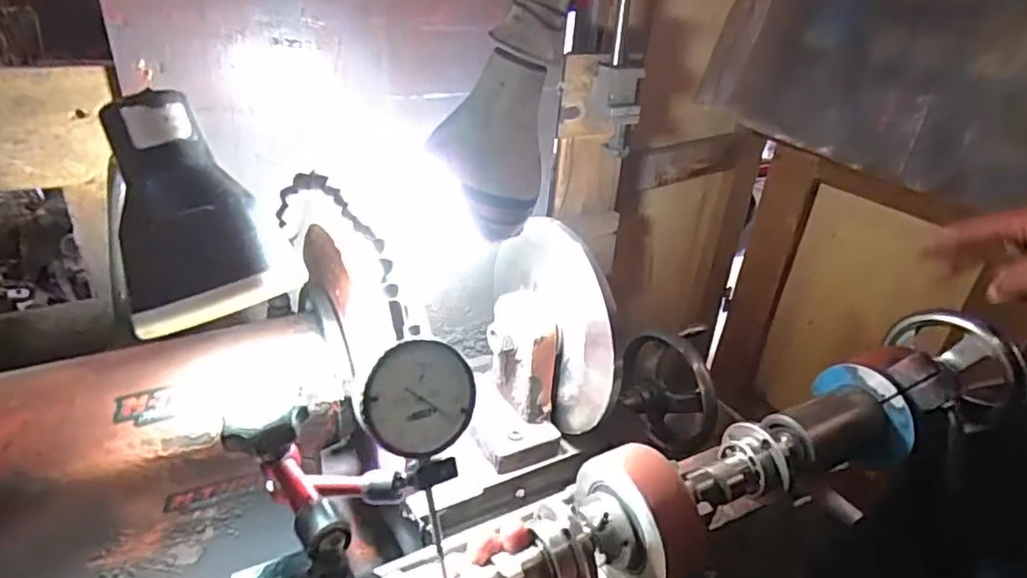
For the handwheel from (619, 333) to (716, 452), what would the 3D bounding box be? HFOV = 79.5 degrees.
[{"bbox_3d":[0.157,0.101,0.643,0.100,0.093,0.019,26,-7,21],"label":"handwheel"}]

